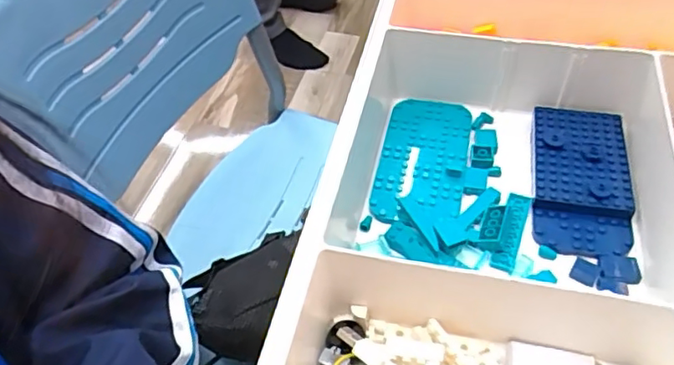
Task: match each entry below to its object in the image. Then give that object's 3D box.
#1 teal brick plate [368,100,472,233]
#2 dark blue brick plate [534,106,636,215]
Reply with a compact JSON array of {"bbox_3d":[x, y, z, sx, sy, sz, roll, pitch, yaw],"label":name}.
[{"bbox_3d":[0.064,-0.018,0.440,0.064,0.007,0.123,9,49,10],"label":"teal brick plate"},{"bbox_3d":[0.174,-0.019,0.423,0.061,0.015,0.092,8,49,9],"label":"dark blue brick plate"}]

